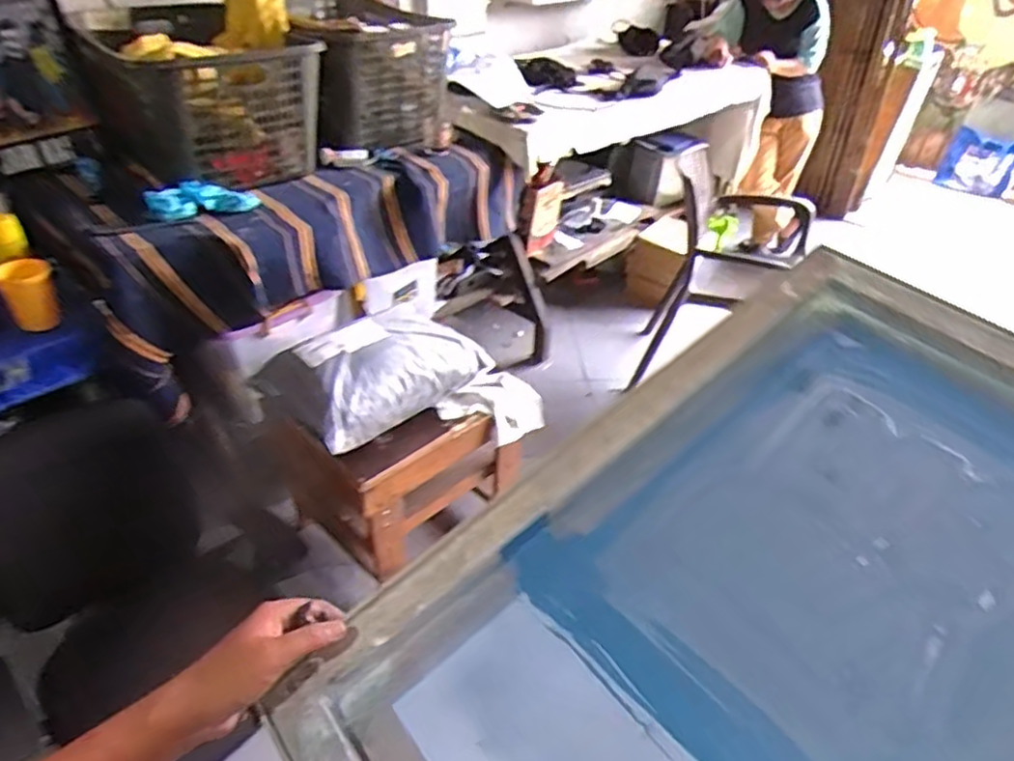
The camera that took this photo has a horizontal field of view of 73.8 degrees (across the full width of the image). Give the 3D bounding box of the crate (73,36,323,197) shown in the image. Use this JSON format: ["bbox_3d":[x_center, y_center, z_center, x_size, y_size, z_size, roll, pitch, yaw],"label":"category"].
[{"bbox_3d":[-0.686,-0.623,1.566,0.397,0.282,0.400,31,45,32],"label":"crate"}]

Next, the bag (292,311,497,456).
[{"bbox_3d":[-0.276,-0.031,1.557,0.220,0.148,0.455,29,44,31],"label":"bag"}]

